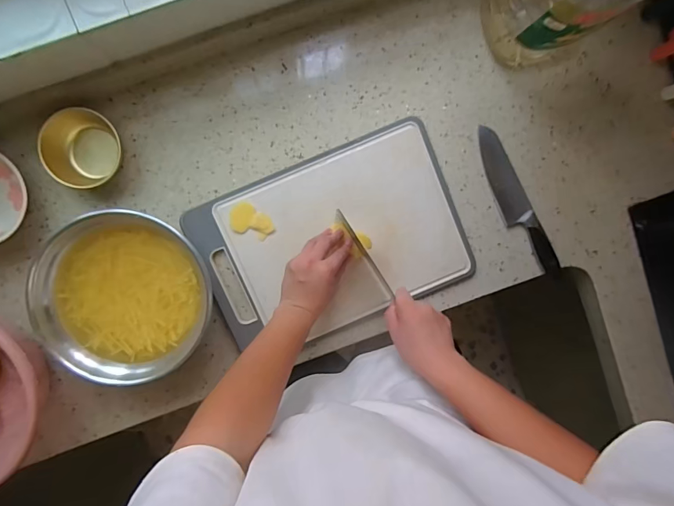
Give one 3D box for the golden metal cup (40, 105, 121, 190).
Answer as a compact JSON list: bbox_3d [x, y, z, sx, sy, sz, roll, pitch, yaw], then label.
[{"bbox_3d":[-0.391,-0.161,0.615,0.101,0.049,0.112,26,93,-7],"label":"golden metal cup"}]

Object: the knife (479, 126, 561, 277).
[{"bbox_3d":[0.308,-0.083,0.679,0.052,0.023,0.276,-27,98,-2],"label":"knife"}]

